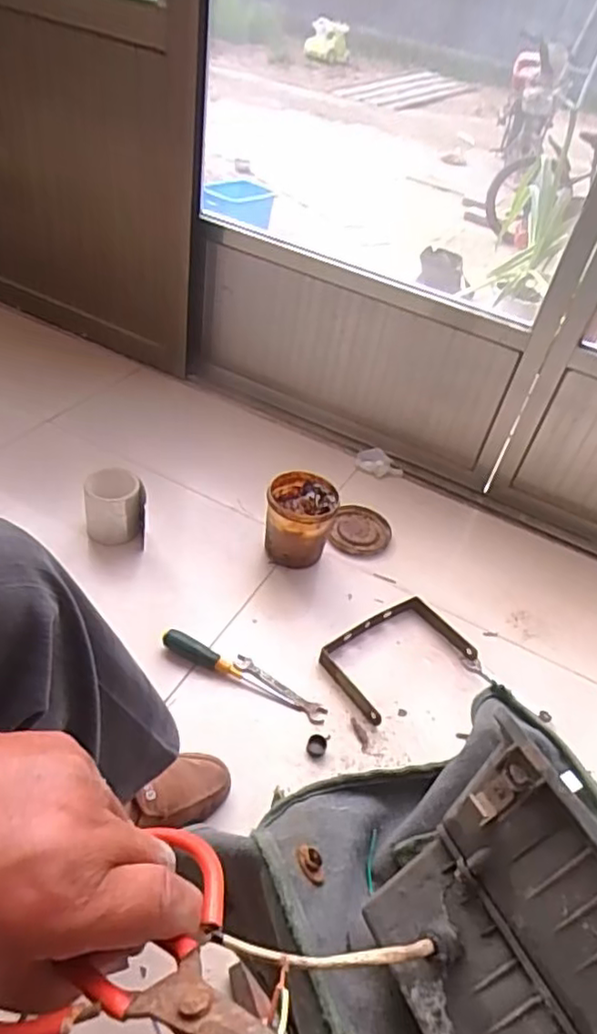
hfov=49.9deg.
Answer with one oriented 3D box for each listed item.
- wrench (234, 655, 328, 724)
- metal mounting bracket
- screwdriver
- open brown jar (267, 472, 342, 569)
[{"bbox_3d":[-0.029,0.255,0.957,0.160,0.010,0.029,29,44,19],"label":"wrench"},{"bbox_3d":[0.156,0.213,1.012,0.225,0.022,0.150,-21,51,-32],"label":"metal mounting bracket"},{"bbox_3d":[-0.106,0.227,0.955,0.219,0.036,0.031,24,43,13],"label":"screwdriver"},{"bbox_3d":[0.003,0.009,1.148,0.117,0.143,0.117,7,42,-6],"label":"open brown jar"}]

